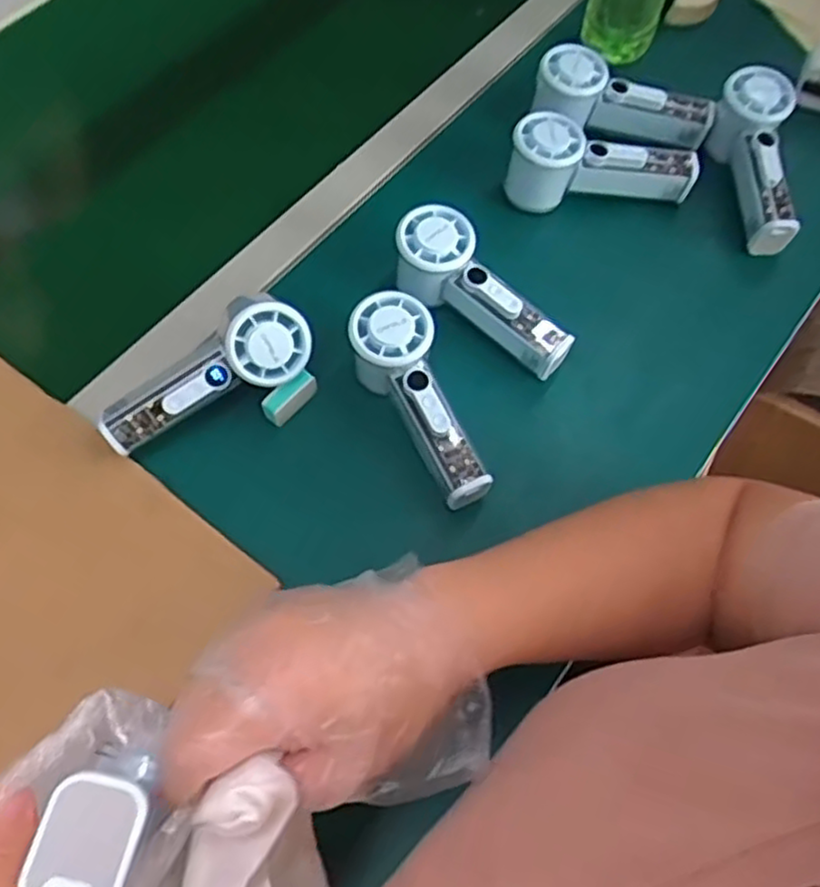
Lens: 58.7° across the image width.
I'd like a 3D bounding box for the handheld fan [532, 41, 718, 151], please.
[{"bbox_3d":[0.184,-0.294,0.632,0.154,0.049,0.044,15,64,-10],"label":"handheld fan"}]

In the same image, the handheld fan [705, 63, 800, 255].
[{"bbox_3d":[0.286,-0.232,0.612,0.055,0.076,0.146,4,64,3],"label":"handheld fan"}]

